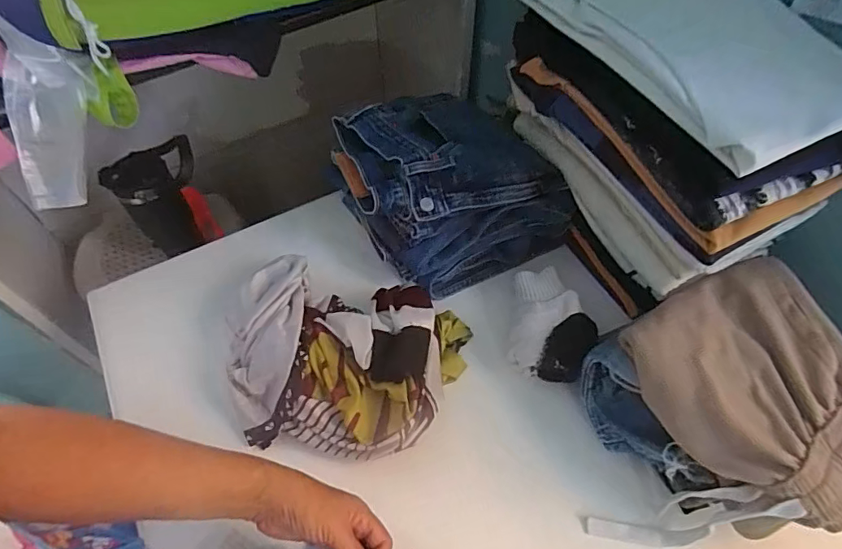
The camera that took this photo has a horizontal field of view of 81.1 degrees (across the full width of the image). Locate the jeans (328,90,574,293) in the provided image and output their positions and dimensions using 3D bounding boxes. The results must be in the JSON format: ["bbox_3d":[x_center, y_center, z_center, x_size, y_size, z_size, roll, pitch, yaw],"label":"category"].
[{"bbox_3d":[0.030,-0.118,0.657,0.232,0.141,0.240,-24,60,-13],"label":"jeans"}]

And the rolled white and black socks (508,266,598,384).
[{"bbox_3d":[0.152,0.061,0.586,0.086,0.069,0.130,8,58,7],"label":"rolled white and black socks"}]

